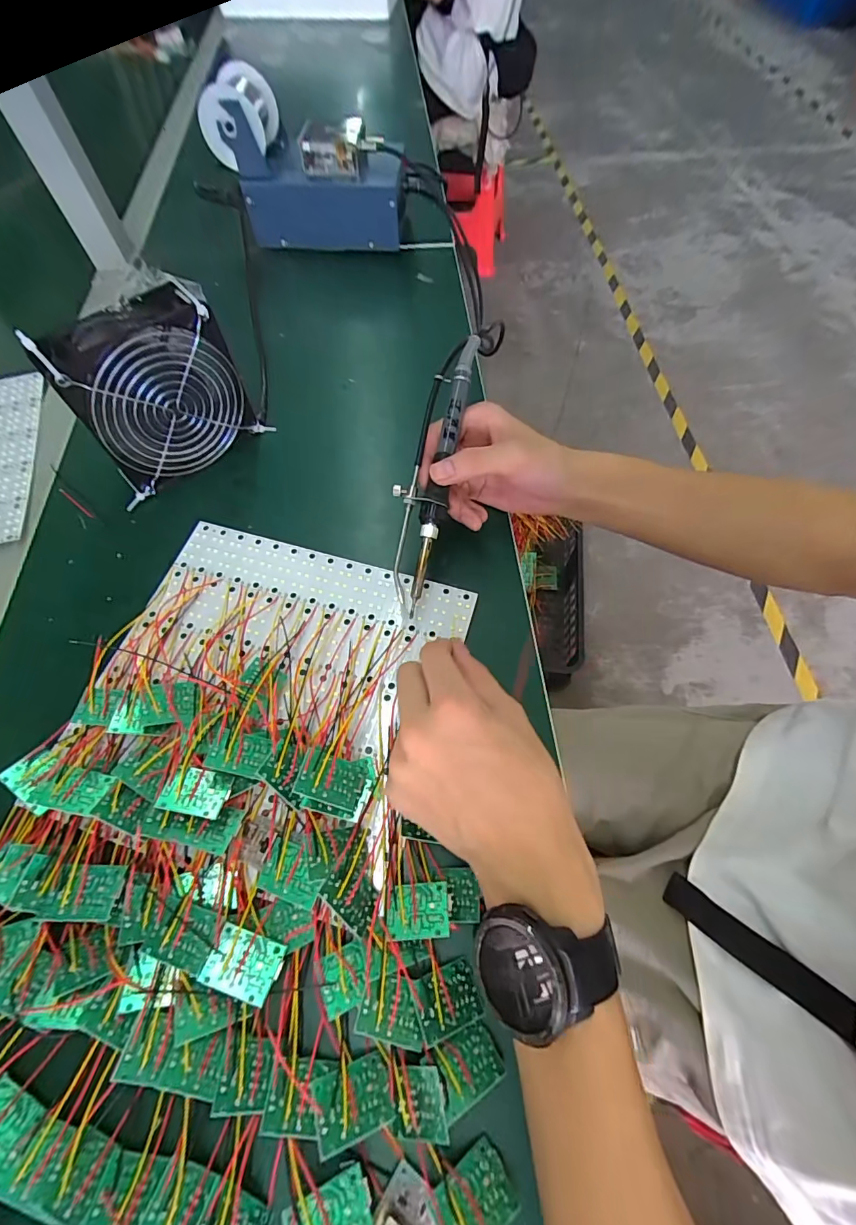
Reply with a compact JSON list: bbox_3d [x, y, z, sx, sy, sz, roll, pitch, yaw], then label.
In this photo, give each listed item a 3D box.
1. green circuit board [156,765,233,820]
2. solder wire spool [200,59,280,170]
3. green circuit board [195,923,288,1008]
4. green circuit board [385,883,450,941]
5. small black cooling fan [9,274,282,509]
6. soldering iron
[{"bbox_3d":[-0.135,0.104,0.266,0.035,0.004,0.026,14,45,-5],"label":"green circuit board"},{"bbox_3d":[-0.200,-0.522,0.488,0.068,0.075,0.076,6,63,2],"label":"solder wire spool"},{"bbox_3d":[-0.093,0.178,0.232,0.036,0.004,0.027,17,46,5],"label":"green circuit board"},{"bbox_3d":[-0.006,0.162,0.249,0.033,0.004,0.026,-7,46,6],"label":"green circuit board"},{"bbox_3d":[-0.208,-0.171,0.363,0.127,0.121,0.053,-35,67,-15],"label":"small black cooling fan"},{"bbox_3d":[0.002,-0.105,0.343,0.034,0.037,0.207,12,87,5],"label":"soldering iron"}]

